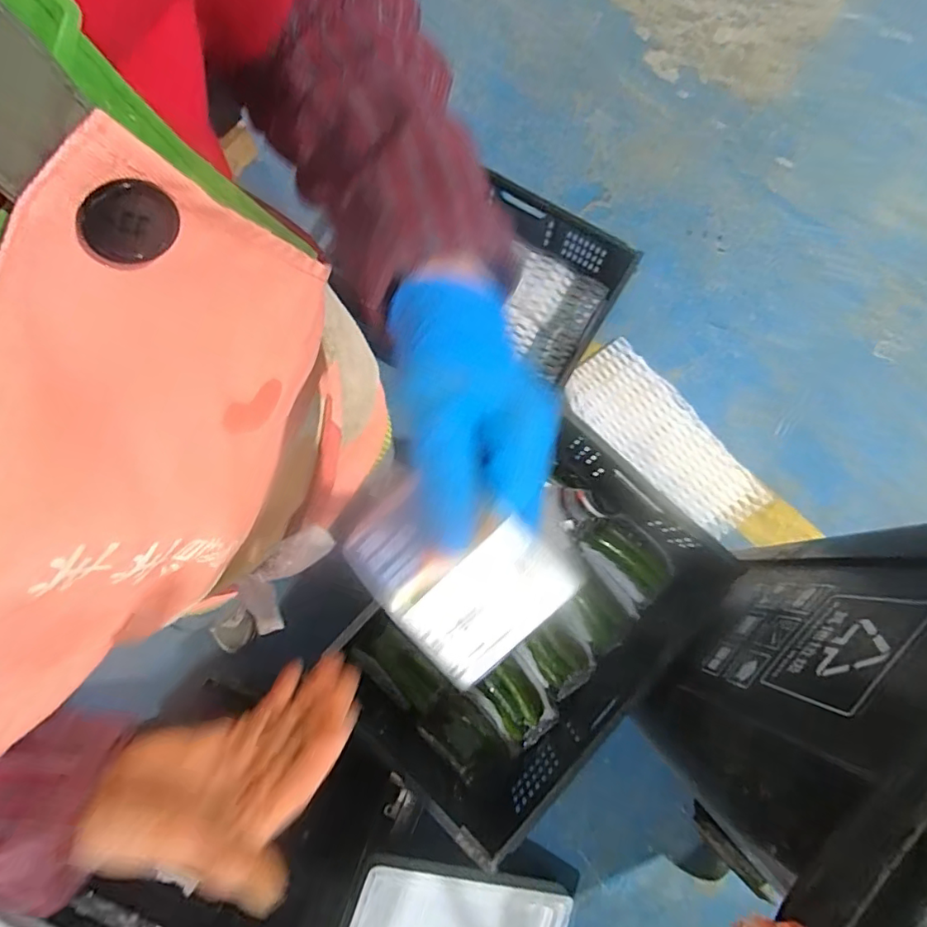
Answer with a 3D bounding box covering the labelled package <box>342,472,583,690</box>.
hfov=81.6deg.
[{"bbox_3d":[-0.004,0.045,0.229,0.084,0.009,0.070,45,97,3],"label":"labelled package"}]

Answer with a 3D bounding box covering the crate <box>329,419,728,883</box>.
[{"bbox_3d":[0.126,0.301,0.922,0.641,0.192,0.363,-44,83,-8],"label":"crate"}]

